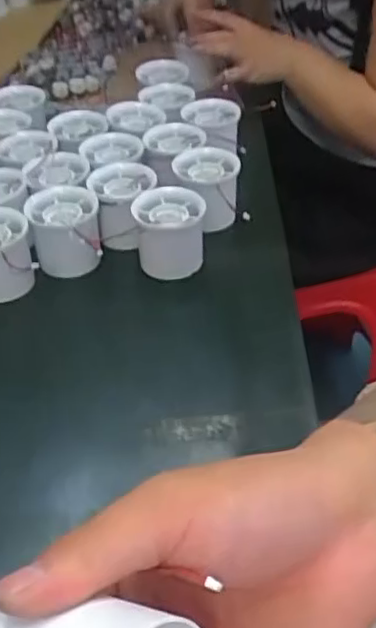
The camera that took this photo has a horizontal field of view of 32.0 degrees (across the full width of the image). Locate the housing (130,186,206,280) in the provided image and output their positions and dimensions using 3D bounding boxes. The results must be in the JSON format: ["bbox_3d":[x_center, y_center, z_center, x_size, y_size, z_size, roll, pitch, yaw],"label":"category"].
[{"bbox_3d":[-0.013,-0.059,0.520,0.054,0.062,0.055,-2,41,2],"label":"housing"}]

